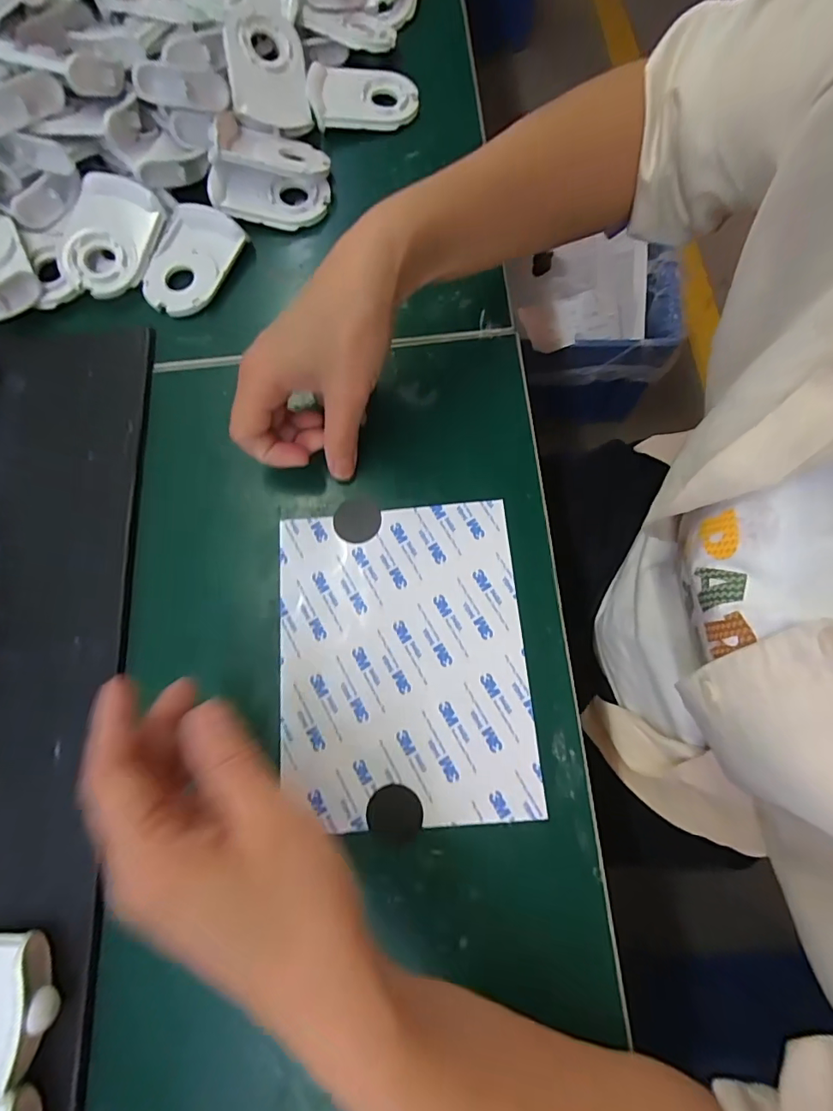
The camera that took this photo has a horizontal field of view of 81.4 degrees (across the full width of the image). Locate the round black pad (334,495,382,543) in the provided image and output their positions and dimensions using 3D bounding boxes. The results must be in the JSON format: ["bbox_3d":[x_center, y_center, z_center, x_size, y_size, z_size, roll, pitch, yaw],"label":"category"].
[{"bbox_3d":[-0.036,-0.022,0.295,0.028,0.004,0.028,-1,74,3],"label":"round black pad"}]

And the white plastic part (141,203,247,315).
[{"bbox_3d":[-0.163,-0.210,0.346,0.061,0.014,0.080,19,76,8],"label":"white plastic part"}]

